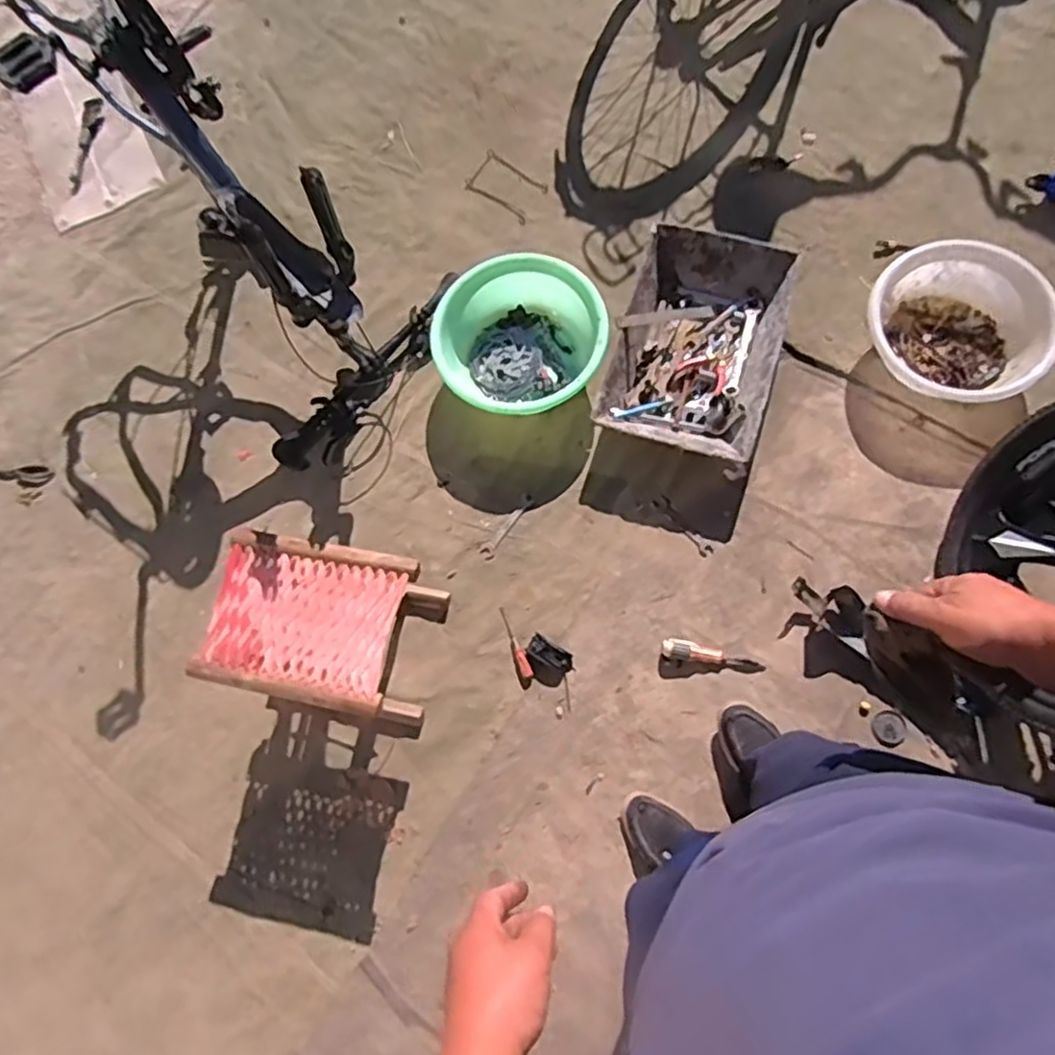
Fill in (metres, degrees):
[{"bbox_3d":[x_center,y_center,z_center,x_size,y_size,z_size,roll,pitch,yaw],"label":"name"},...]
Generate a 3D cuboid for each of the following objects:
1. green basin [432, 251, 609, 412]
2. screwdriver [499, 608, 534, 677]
[{"bbox_3d":[-0.019,-0.401,1.499,0.370,0.136,0.327,8,77,5],"label":"green basin"},{"bbox_3d":[-0.024,0.228,1.373,0.022,0.022,0.147,-23,73,-1],"label":"screwdriver"}]

